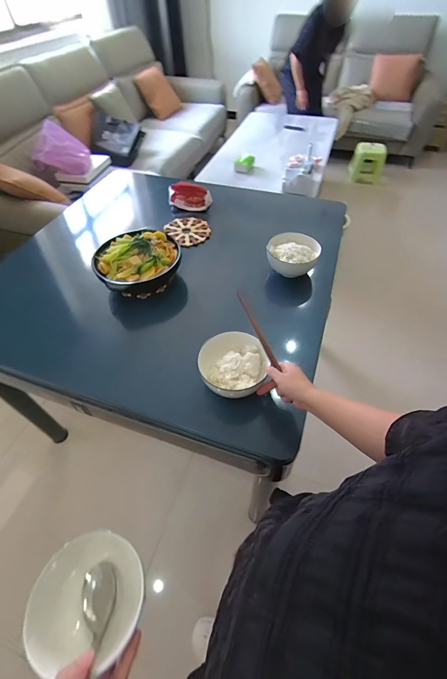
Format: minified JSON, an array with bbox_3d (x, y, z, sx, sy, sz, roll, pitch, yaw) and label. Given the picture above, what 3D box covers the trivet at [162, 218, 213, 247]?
[{"bbox_3d":[-0.114,-0.371,1.032,0.134,0.020,0.150,-27,57,-21],"label":"trivet"}]

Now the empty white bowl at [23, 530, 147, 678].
[{"bbox_3d":[-0.139,0.261,0.310,0.102,0.053,0.104,1,52,-1],"label":"empty white bowl"}]

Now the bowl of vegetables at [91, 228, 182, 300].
[{"bbox_3d":[-0.241,-0.210,0.860,0.220,0.106,0.204,1,52,-1],"label":"bowl of vegetables"}]

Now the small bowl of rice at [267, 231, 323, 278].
[{"bbox_3d":[0.190,-0.240,0.856,0.152,0.067,0.123,19,54,13],"label":"small bowl of rice"}]

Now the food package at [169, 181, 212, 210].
[{"bbox_3d":[-0.122,-0.519,1.098,0.152,0.091,0.024,13,17,-1],"label":"food package"}]

